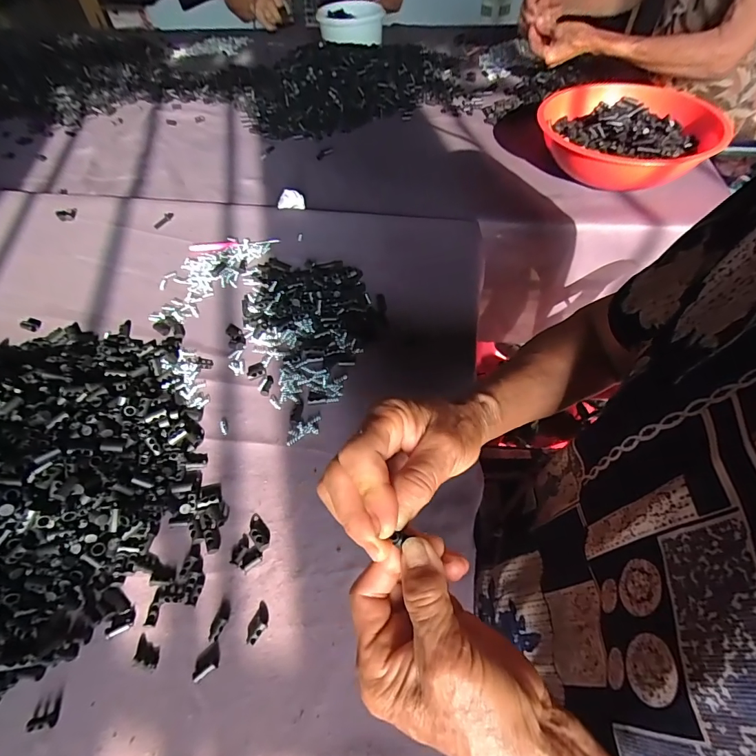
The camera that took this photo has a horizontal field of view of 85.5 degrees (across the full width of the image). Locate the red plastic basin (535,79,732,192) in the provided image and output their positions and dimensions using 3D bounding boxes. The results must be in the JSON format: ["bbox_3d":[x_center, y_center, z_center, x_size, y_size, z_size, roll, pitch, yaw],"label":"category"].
[{"bbox_3d":[0.370,-0.360,0.617,0.235,0.070,0.241,-1,54,2],"label":"red plastic basin"}]

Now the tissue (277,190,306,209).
[{"bbox_3d":[-0.128,-0.263,0.600,0.038,0.022,0.023,-7,54,-4],"label":"tissue"}]

